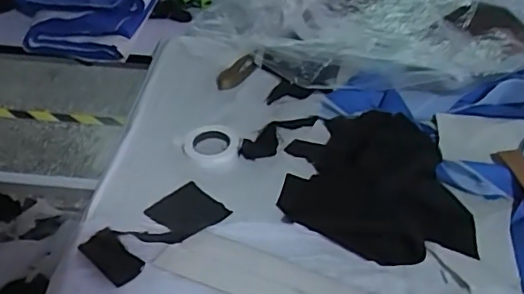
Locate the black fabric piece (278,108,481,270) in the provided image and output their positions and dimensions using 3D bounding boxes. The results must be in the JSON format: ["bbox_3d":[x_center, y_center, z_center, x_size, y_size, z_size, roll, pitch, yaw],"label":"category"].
[{"bbox_3d":[0.112,0.021,0.540,0.174,0.043,0.184,7,40,7],"label":"black fabric piece"}]

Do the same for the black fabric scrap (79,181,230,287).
[{"bbox_3d":[-0.094,0.073,0.504,0.126,0.006,0.058,-31,49,-32],"label":"black fabric scrap"}]

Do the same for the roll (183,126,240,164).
[{"bbox_3d":[-0.054,-0.003,0.594,0.057,0.008,0.057,0,40,0],"label":"roll"}]

